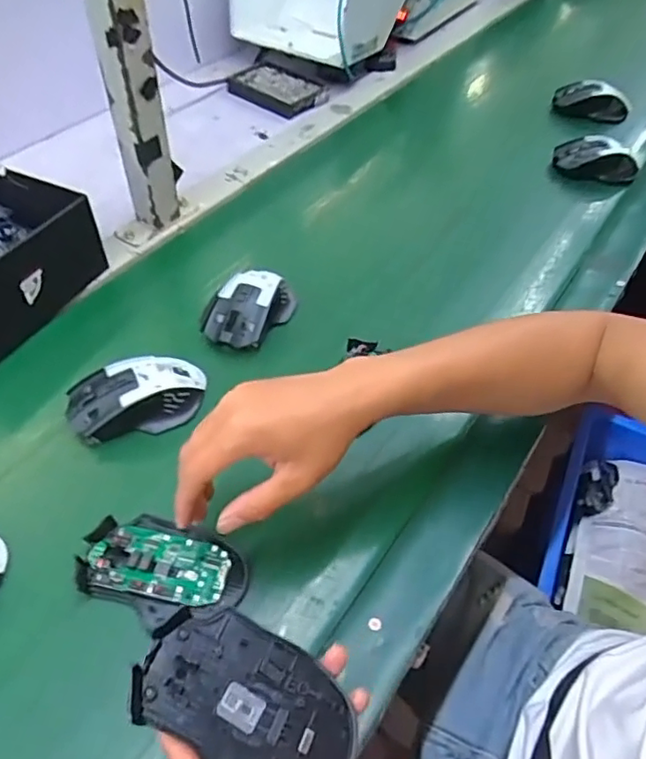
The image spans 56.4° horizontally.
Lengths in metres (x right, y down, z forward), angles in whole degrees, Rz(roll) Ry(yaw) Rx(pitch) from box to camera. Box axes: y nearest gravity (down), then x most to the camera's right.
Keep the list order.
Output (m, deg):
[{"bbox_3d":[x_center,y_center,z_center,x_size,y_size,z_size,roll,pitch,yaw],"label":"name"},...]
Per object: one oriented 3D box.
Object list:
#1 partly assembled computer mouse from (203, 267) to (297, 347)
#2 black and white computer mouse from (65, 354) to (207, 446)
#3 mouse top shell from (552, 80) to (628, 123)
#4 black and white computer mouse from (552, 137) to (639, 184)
[{"bbox_3d":[-0.073,-0.072,0.592,0.062,0.033,0.095,27,53,19],"label":"partly assembled computer mouse"},{"bbox_3d":[-0.157,0.013,0.510,0.112,0.032,0.059,-15,52,-15],"label":"black and white computer mouse"},{"bbox_3d":[0.401,-0.415,0.899,0.109,0.035,0.068,12,50,8],"label":"mouse top shell"},{"bbox_3d":[0.363,-0.291,0.793,0.110,0.038,0.053,7,49,3],"label":"black and white computer mouse"}]

